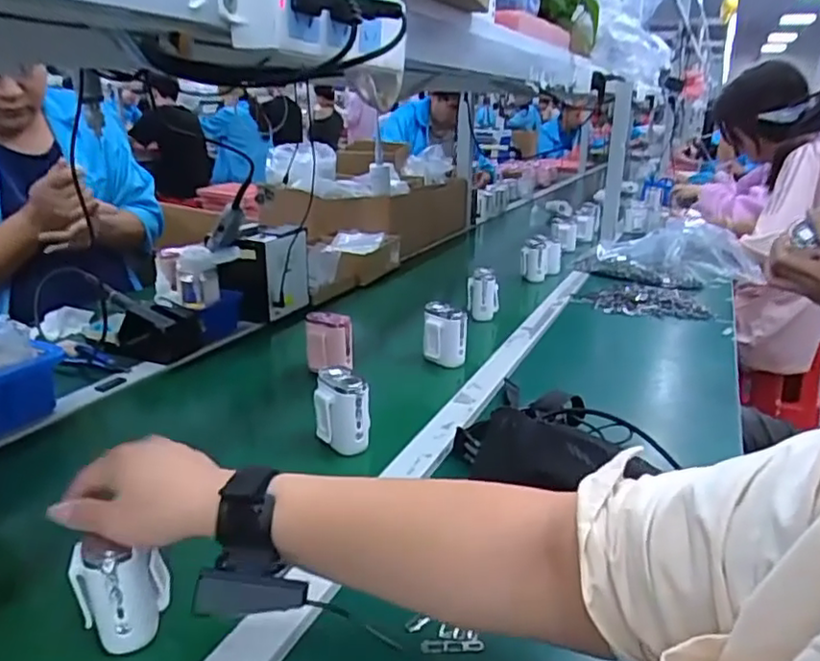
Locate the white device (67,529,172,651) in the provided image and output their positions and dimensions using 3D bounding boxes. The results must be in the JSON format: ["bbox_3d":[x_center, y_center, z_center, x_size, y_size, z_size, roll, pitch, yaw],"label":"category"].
[{"bbox_3d":[-0.200,0.179,0.446,0.060,0.076,0.032,-2,19,-16],"label":"white device"}]

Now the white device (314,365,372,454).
[{"bbox_3d":[-0.077,0.088,0.718,0.049,0.082,0.065,-12,24,-33],"label":"white device"}]

